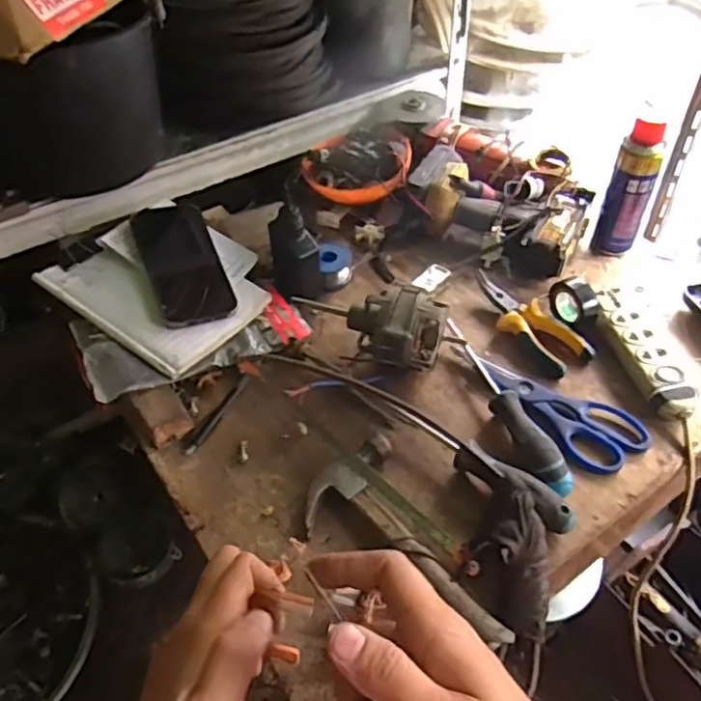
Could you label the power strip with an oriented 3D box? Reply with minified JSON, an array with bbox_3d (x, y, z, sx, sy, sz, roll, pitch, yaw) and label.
[{"bbox_3d":[0.304,0.003,0.666,0.050,0.027,0.166,-10,48,-7],"label":"power strip"}]

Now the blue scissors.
[{"bbox_3d":[0.194,0.045,0.642,0.205,0.021,0.071,35,57,29],"label":"blue scissors"}]

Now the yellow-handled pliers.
[{"bbox_3d":[0.194,-0.033,0.708,0.064,0.028,0.149,-26,52,-21],"label":"yellow-handled pliers"}]

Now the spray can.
[{"bbox_3d":[0.331,-0.187,0.758,0.048,0.160,0.045,18,51,18],"label":"spray can"}]

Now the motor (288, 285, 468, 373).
[{"bbox_3d":[0.026,-0.026,0.675,0.163,0.080,0.062,17,50,17],"label":"motor"}]

